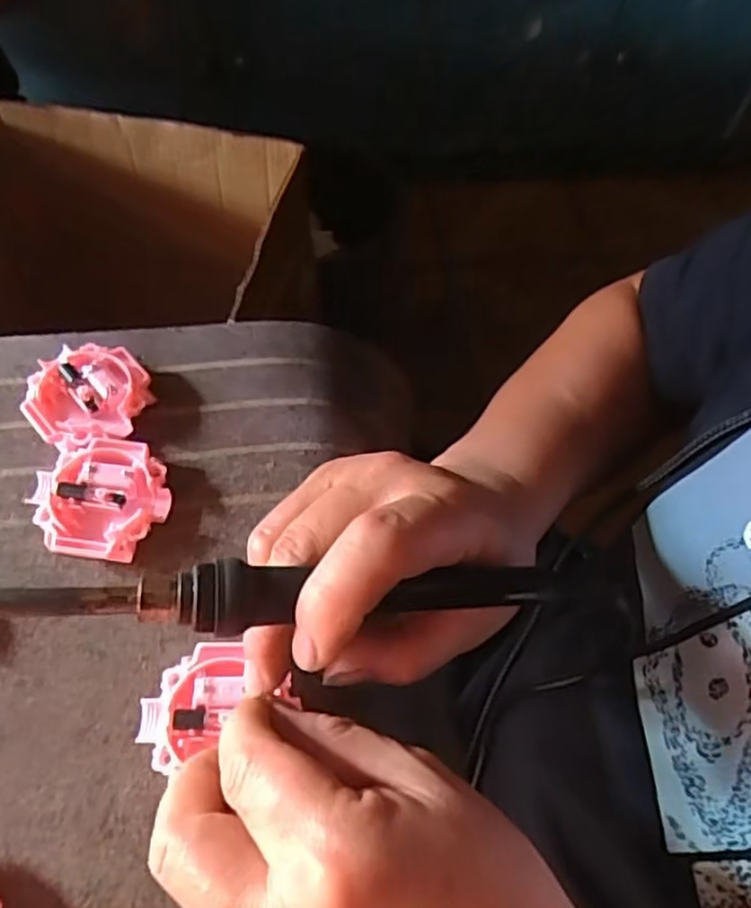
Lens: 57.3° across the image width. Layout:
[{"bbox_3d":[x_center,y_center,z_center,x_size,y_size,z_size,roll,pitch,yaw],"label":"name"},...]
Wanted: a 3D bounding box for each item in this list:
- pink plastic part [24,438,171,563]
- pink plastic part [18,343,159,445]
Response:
[{"bbox_3d":[-0.114,0.019,0.291,0.053,0.015,0.052,2,61,-3],"label":"pink plastic part"},{"bbox_3d":[-0.130,-0.026,0.315,0.051,0.015,0.049,2,61,-3],"label":"pink plastic part"}]

